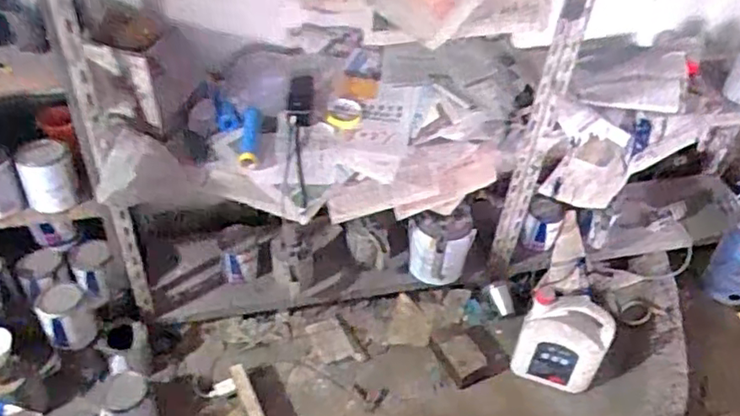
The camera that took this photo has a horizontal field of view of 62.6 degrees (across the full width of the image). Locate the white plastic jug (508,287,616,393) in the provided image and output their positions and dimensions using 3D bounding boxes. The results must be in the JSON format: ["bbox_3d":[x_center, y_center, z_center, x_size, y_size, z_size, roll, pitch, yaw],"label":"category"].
[{"bbox_3d":[0.488,0.339,1.548,0.217,0.258,0.110,18,44,15],"label":"white plastic jug"}]

